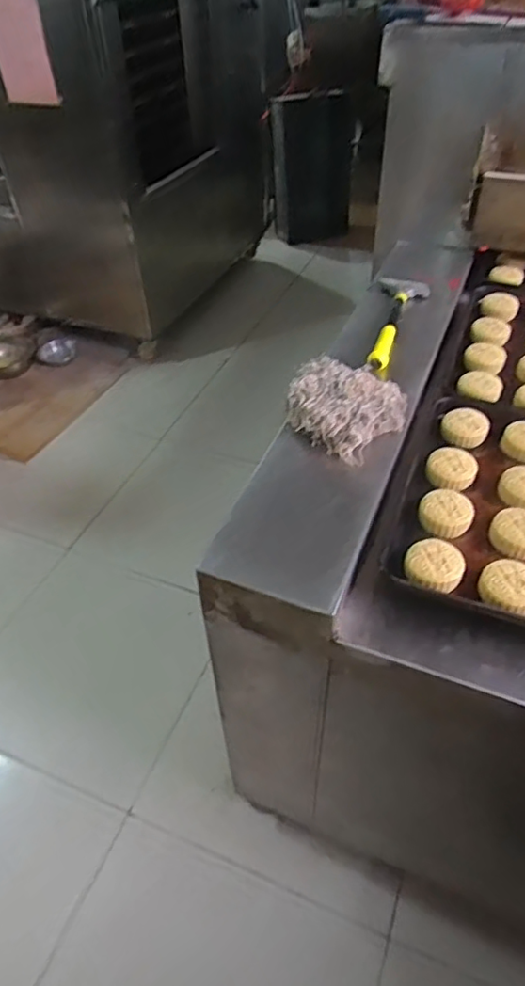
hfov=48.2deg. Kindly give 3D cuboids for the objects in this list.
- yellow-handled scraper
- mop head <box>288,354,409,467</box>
[{"bbox_3d":[0.238,-0.305,1.058,0.093,0.035,0.299,12,52,12],"label":"yellow-handled scraper"},{"bbox_3d":[0.122,-0.142,0.881,0.173,0.056,0.165,-1,50,1],"label":"mop head"}]

